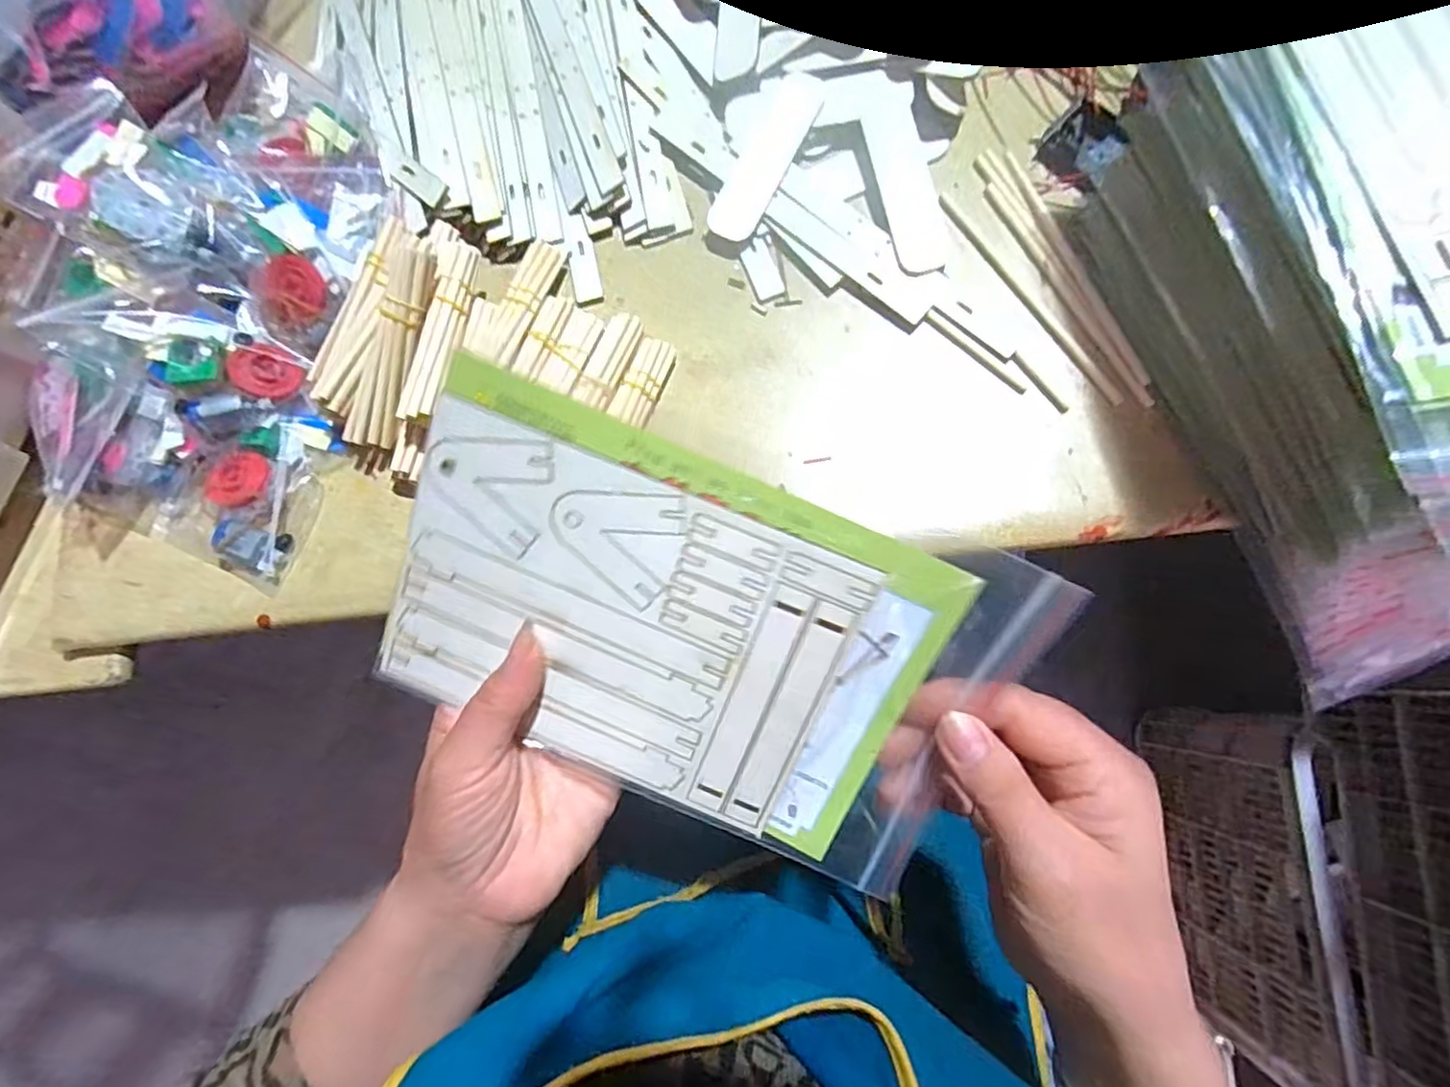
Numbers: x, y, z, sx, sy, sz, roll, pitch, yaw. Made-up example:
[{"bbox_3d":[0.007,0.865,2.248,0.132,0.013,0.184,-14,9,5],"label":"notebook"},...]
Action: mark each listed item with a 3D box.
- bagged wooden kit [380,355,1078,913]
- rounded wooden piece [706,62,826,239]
[{"bbox_3d":[-0.017,0.037,0.258,0.233,0.008,0.149,23,109,4],"label":"bagged wooden kit"},{"bbox_3d":[0.024,-0.220,0.371,0.030,0.004,0.102,27,88,8],"label":"rounded wooden piece"}]

